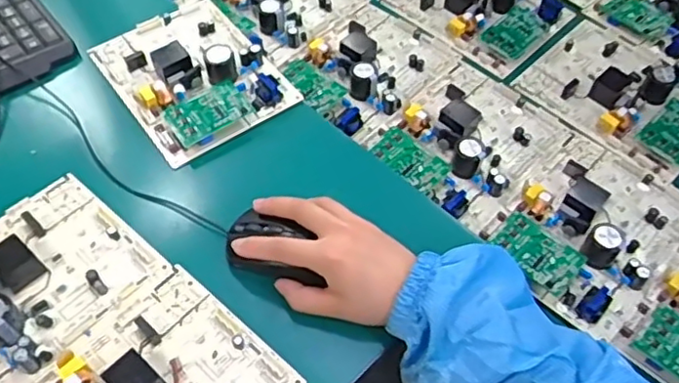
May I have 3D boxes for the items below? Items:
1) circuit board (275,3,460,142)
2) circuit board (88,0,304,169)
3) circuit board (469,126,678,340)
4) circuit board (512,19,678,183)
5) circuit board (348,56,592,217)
[{"bbox_3d":[0.033,-0.142,0.683,0.173,0.033,0.134,-37,64,-24],"label":"circuit board"},{"bbox_3d":[-0.146,-0.124,0.625,0.145,0.035,0.182,-30,61,-21],"label":"circuit board"},{"bbox_3d":[0.229,0.023,0.573,0.143,0.030,0.182,38,62,22],"label":"circuit board"},{"bbox_3d":[0.307,-0.112,0.665,0.149,0.032,0.188,-38,64,-25],"label":"circuit board"},{"bbox_3d":[0.129,-0.060,0.627,0.181,0.029,0.149,-36,63,-24],"label":"circuit board"}]

